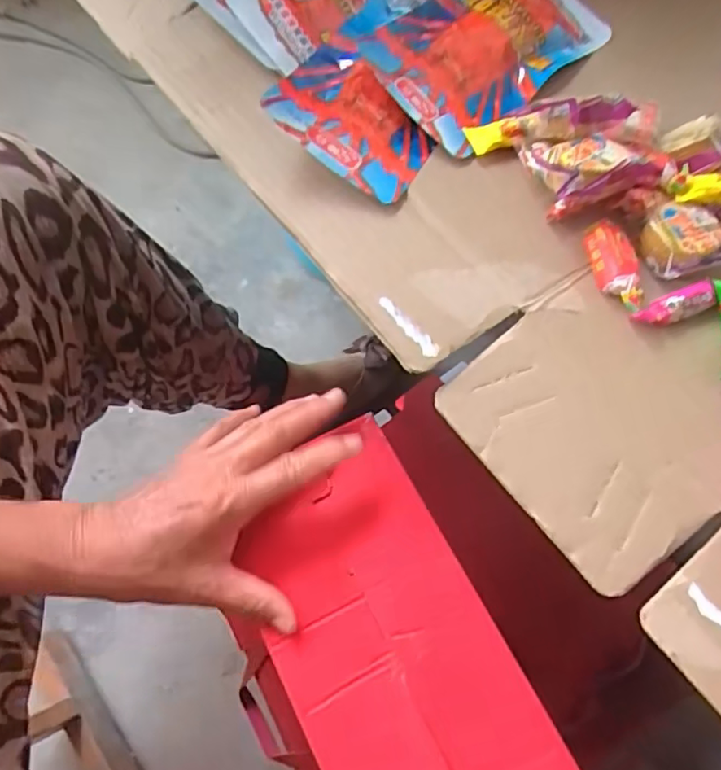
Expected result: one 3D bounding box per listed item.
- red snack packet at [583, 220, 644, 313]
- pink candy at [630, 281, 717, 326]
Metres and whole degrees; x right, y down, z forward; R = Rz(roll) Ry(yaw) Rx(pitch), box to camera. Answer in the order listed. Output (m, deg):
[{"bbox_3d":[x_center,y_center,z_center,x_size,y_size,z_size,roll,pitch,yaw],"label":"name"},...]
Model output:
[{"bbox_3d":[0.144,-0.069,0.345,0.022,0.015,0.057,-4,62,-9],"label":"red snack packet"},{"bbox_3d":[0.175,-0.043,0.337,0.050,0.011,0.014,-18,65,-15],"label":"pink candy"}]

